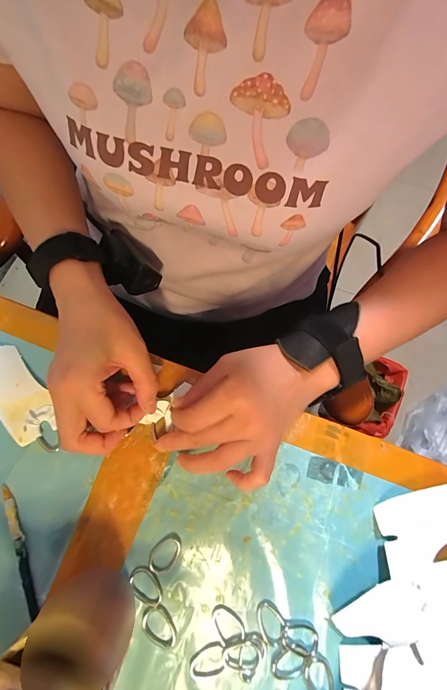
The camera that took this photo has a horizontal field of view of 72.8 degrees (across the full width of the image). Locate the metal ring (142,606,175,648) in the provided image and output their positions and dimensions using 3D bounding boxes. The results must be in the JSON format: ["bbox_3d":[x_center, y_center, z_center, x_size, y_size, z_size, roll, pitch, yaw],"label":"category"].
[{"bbox_3d":[-0.049,0.211,0.226,0.019,0.004,0.030,-39,80,-12],"label":"metal ring"}]

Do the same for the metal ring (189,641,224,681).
[{"bbox_3d":[-0.011,0.234,0.223,0.028,0.004,0.019,-18,76,-8],"label":"metal ring"}]

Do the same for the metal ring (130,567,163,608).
[{"bbox_3d":[-0.059,0.186,0.233,0.029,0.004,0.019,38,76,7],"label":"metal ring"}]

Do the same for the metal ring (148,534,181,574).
[{"bbox_3d":[-0.046,0.164,0.238,0.019,0.004,0.030,34,75,7],"label":"metal ring"}]

